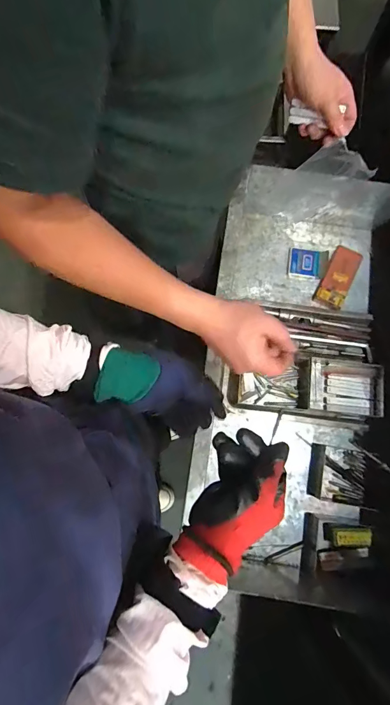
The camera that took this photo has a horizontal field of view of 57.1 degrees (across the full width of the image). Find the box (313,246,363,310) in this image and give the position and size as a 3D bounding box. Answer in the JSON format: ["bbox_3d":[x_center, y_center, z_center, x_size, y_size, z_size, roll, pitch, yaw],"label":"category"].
[{"bbox_3d":[0.332,-0.174,0.827,0.063,0.011,0.155,27,80,5],"label":"box"}]

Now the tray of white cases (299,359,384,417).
[{"bbox_3d":[0.309,0.076,0.774,0.169,0.050,0.122,8,79,1],"label":"tray of white cases"}]

